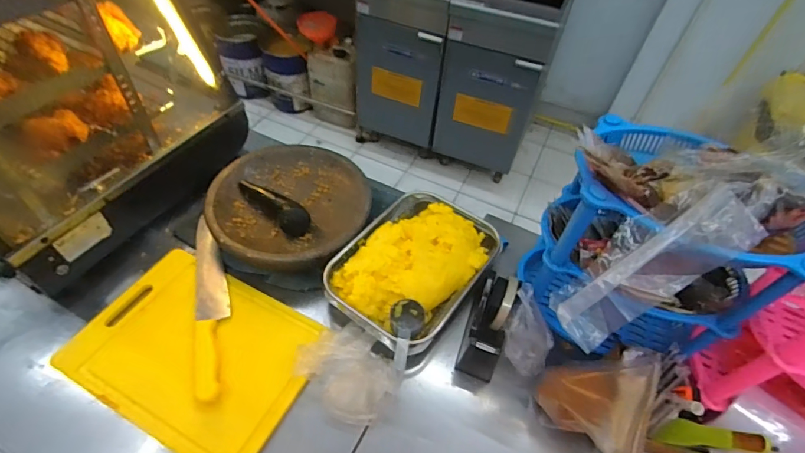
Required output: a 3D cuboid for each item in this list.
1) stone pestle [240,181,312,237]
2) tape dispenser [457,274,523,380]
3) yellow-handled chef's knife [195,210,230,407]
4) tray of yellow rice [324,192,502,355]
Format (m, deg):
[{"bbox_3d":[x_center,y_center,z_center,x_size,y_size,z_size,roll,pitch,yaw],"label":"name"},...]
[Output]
[{"bbox_3d":[-0.236,-0.044,0.775,0.056,0.048,0.170,-35,62,-29],"label":"stone pestle"},{"bbox_3d":[0.133,0.151,0.659,0.063,0.117,0.146,17,51,8],"label":"tape dispenser"},{"bbox_3d":[-0.316,0.114,0.690,0.050,0.014,0.341,-11,53,-14],"label":"yellow-handled chef's knife"},{"bbox_3d":[0.026,0.065,0.739,0.211,0.063,0.301,32,55,19],"label":"tray of yellow rice"}]

